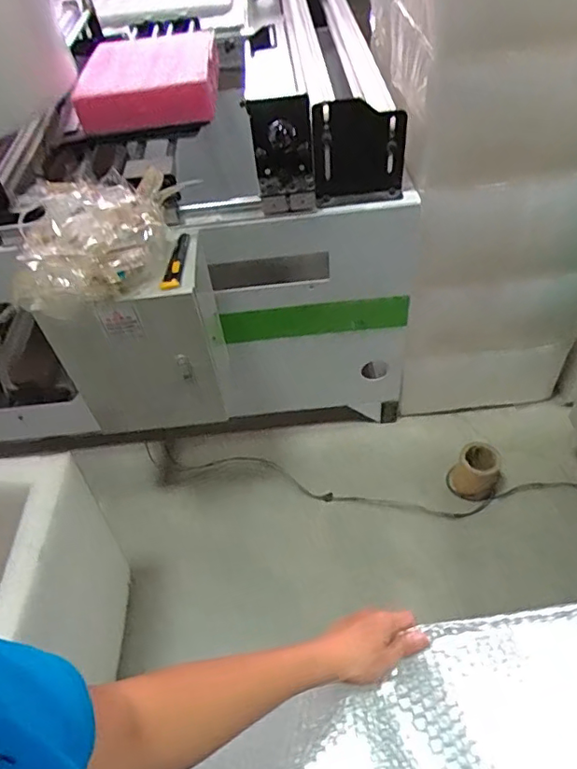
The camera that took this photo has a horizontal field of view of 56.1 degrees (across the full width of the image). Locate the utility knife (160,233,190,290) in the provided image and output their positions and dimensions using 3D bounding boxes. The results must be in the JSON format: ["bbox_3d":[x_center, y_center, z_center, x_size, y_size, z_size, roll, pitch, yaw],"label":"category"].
[{"bbox_3d":[-0.212,-0.230,1.023,0.037,0.022,0.166,-2,50,5],"label":"utility knife"}]

